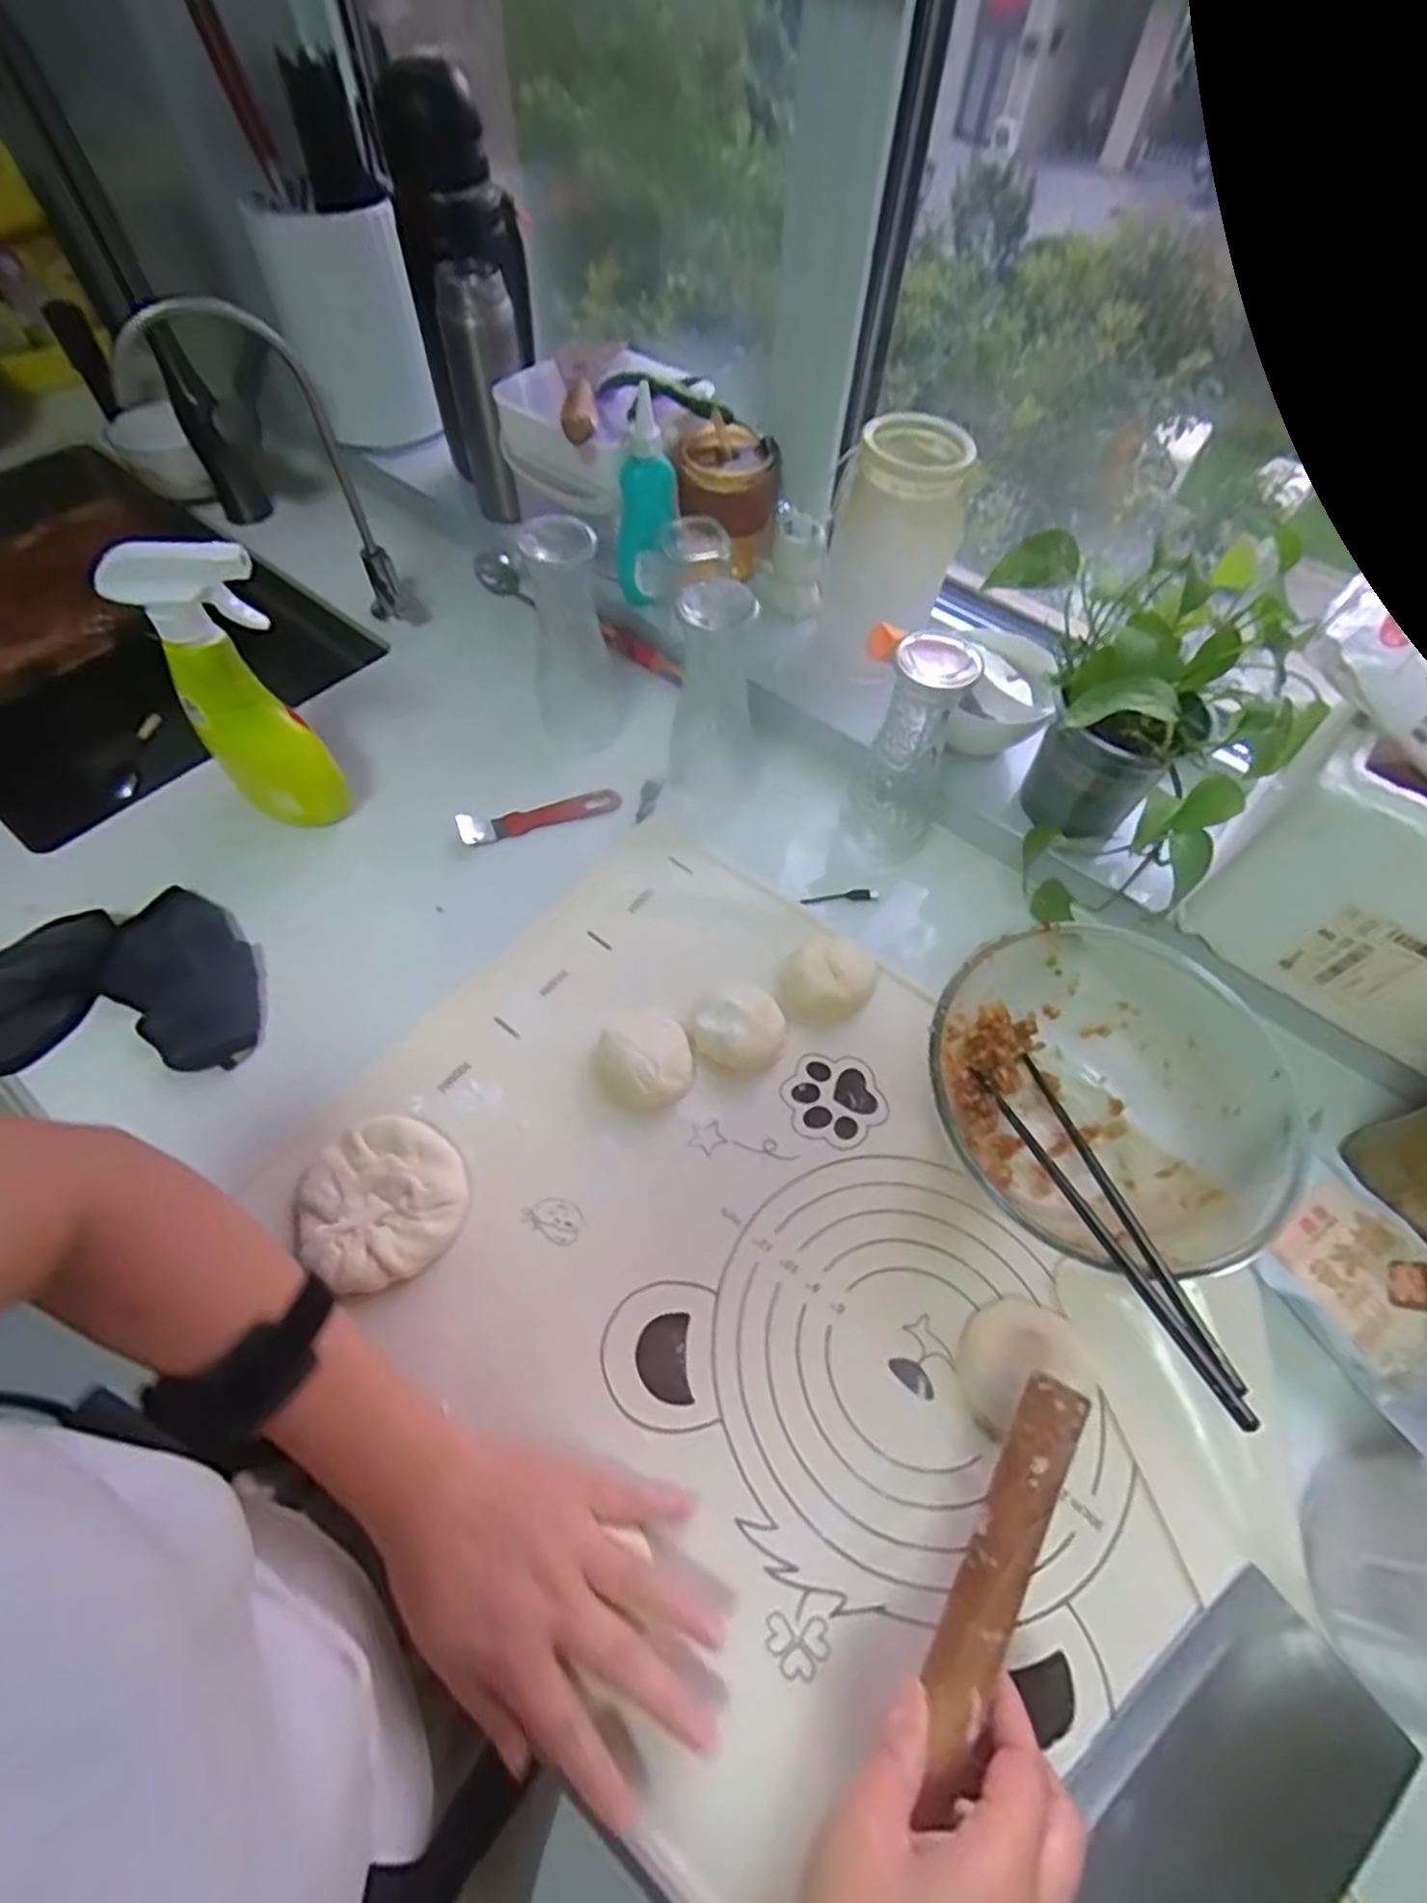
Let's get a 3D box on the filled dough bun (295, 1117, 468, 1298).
[{"bbox_3d":[-0.202,0.150,0.445,0.096,0.023,0.093,1,59,-1],"label":"filled dough bun"}]

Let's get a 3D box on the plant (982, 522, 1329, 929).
[{"bbox_3d":[0.288,-0.163,0.504,0.212,0.186,0.194,-37,68,-22],"label":"plant"}]

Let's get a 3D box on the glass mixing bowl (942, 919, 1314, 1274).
[{"bbox_3d":[0.233,0.079,0.460,0.190,0.099,0.171,30,63,16],"label":"glass mixing bowl"}]

